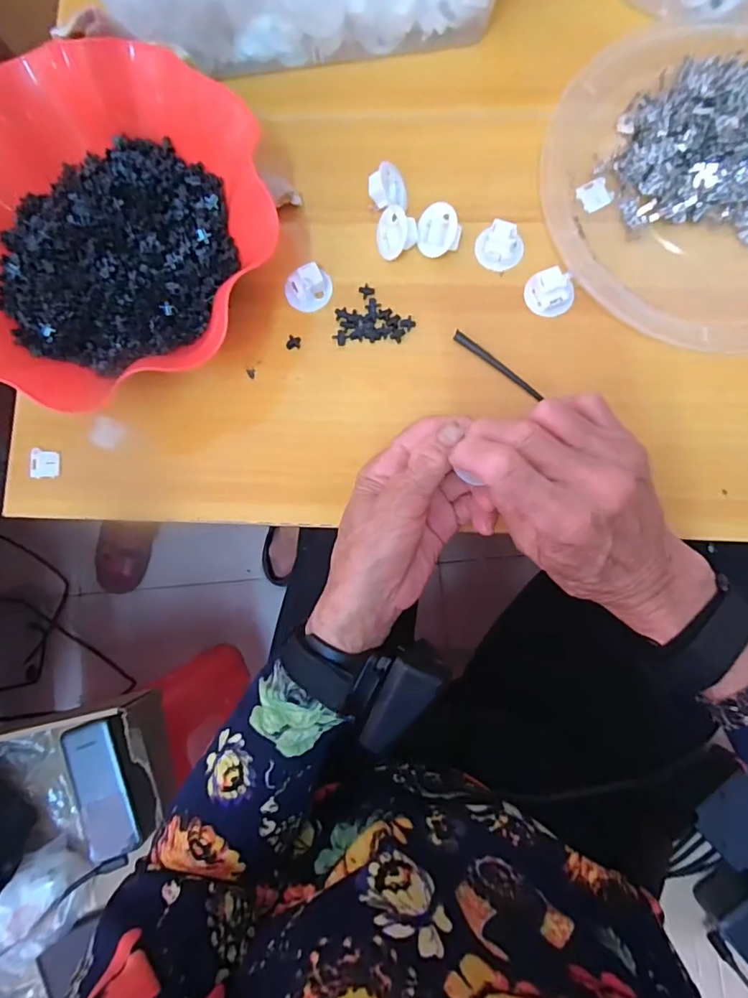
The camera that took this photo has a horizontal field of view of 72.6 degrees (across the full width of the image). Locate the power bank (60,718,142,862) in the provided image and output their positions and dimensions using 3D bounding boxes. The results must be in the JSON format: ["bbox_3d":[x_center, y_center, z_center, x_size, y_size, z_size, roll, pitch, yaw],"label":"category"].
[{"bbox_3d":[-0.270,0.286,0.502,0.060,0.017,0.124,-17,84,0],"label":"power bank"}]

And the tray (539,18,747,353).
[{"bbox_3d":[0.237,-0.217,0.346,0.235,0.030,0.225,-6,84,2],"label":"tray"}]

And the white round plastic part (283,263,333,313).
[{"bbox_3d":[-0.044,-0.143,0.346,0.032,0.014,0.025,-18,84,0],"label":"white round plastic part"}]

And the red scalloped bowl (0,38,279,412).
[{"bbox_3d":[-0.178,-0.173,0.338,0.229,0.073,0.201,-37,84,-2],"label":"red scalloped bowl"}]

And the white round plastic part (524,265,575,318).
[{"bbox_3d":[0.118,-0.139,0.342,0.032,0.016,0.025,35,87,5],"label":"white round plastic part"}]

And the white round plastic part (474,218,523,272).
[{"bbox_3d":[0.085,-0.171,0.345,0.031,0.016,0.026,25,86,4],"label":"white round plastic part"}]

